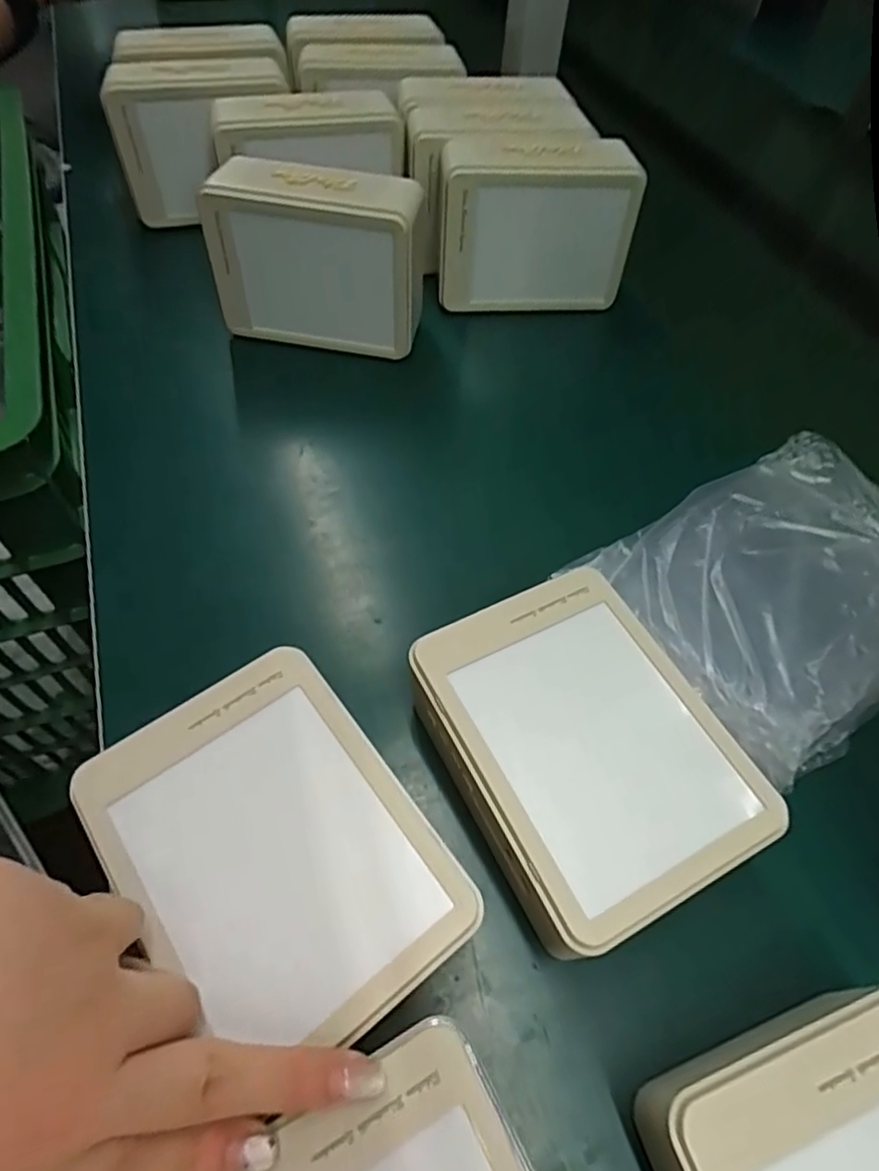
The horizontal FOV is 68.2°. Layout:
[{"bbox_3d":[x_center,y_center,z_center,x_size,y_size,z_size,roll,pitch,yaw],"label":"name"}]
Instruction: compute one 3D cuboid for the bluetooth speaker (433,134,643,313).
[{"bbox_3d":[0.066,-0.261,0.475,0.140,0.101,0.049,-1,56,-4],"label":"bluetooth speaker"}]

